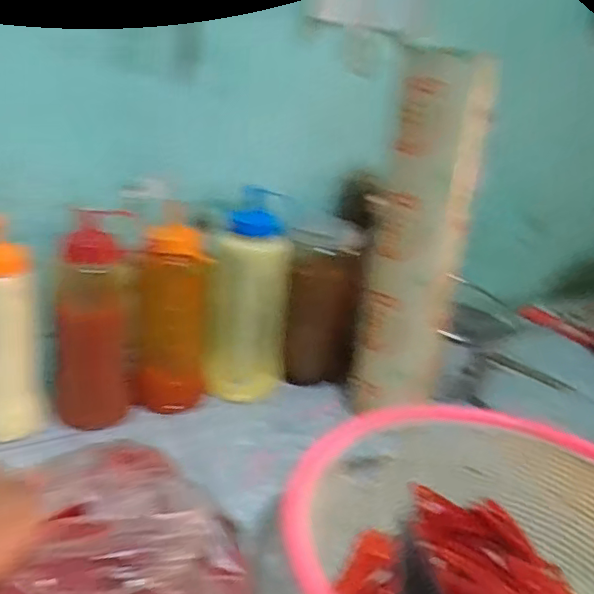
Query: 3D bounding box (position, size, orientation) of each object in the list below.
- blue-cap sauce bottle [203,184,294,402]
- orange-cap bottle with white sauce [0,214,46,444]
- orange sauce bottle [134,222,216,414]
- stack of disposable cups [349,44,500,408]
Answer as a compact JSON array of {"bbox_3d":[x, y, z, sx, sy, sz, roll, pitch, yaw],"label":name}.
[{"bbox_3d":[-0.056,0.006,0.718,0.091,0.227,0.098,6,22,-3],"label":"blue-cap sauce bottle"},{"bbox_3d":[-0.290,0.038,0.585,0.067,0.200,0.070,0,23,-17],"label":"orange-cap bottle with white sauce"},{"bbox_3d":[-0.140,0.026,0.682,0.074,0.202,0.062,-4,25,-27],"label":"orange sauce bottle"},{"bbox_3d":[0.132,-0.064,0.651,0.105,0.368,0.081,13,23,13],"label":"stack of disposable cups"}]

